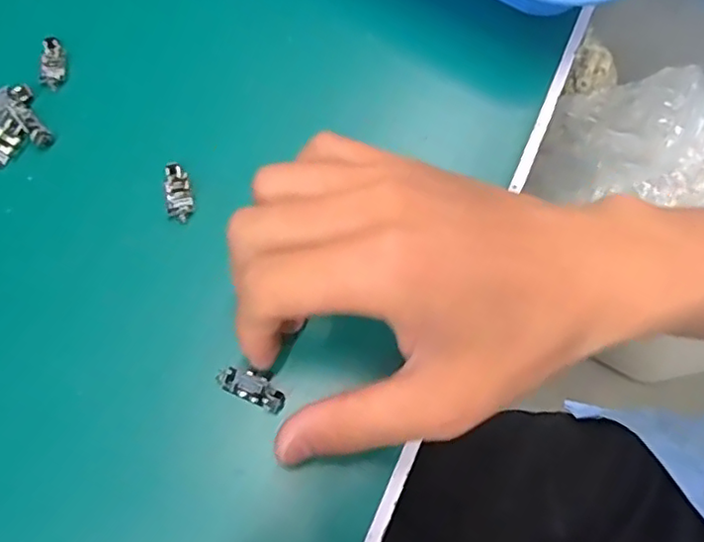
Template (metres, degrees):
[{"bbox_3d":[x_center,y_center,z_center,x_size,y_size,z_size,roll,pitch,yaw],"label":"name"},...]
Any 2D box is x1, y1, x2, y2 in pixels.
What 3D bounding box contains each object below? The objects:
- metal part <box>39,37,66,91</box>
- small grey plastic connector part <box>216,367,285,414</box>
[{"bbox_3d":[-0.138,-0.096,0.284,0.011,0.004,0.026,-7,69,-3],"label":"metal part"},{"bbox_3d":[-0.038,0.044,0.233,0.027,0.005,0.010,24,70,6],"label":"small grey plastic connector part"}]

